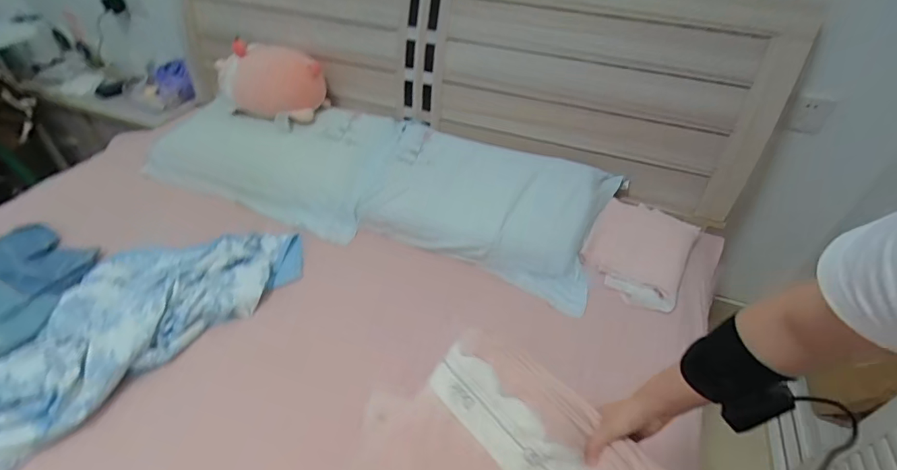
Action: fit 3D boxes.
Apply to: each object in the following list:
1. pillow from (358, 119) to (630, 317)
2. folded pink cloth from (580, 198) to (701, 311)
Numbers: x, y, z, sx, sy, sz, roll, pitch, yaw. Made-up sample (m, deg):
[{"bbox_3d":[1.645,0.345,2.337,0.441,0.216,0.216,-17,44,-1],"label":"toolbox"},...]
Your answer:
[{"bbox_3d":[0.088,-0.095,1.230,0.685,0.192,0.415,17,44,17],"label":"pillow"},{"bbox_3d":[0.491,0.034,1.131,0.236,0.037,0.346,23,46,23],"label":"folded pink cloth"}]

